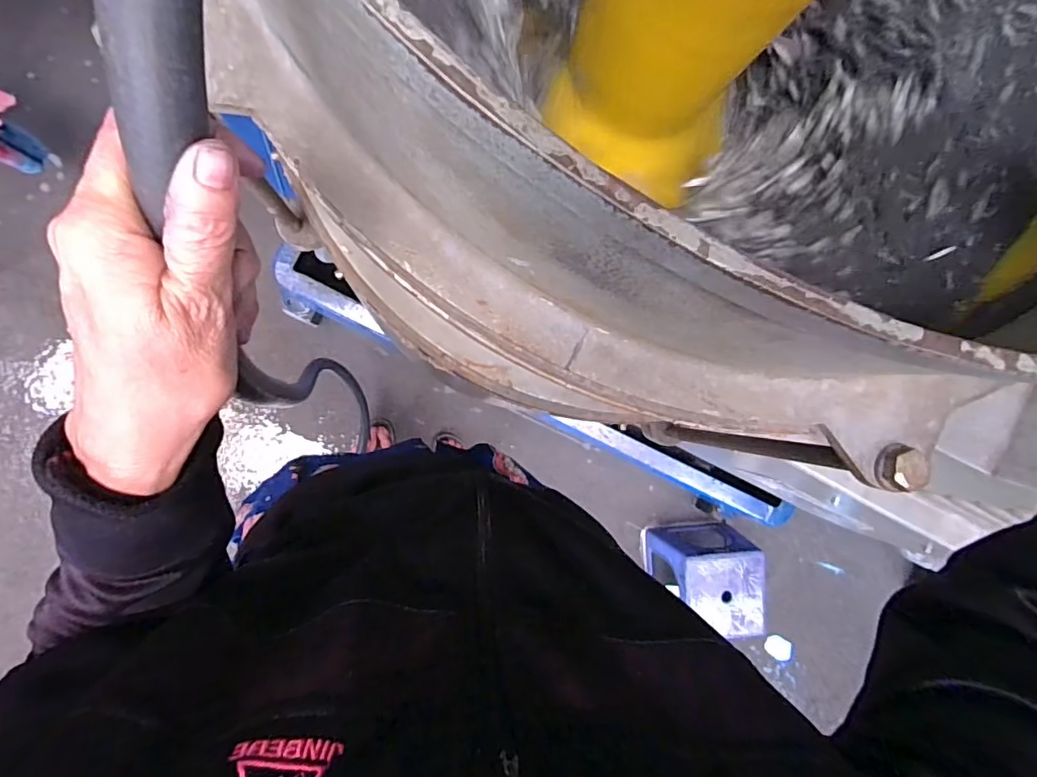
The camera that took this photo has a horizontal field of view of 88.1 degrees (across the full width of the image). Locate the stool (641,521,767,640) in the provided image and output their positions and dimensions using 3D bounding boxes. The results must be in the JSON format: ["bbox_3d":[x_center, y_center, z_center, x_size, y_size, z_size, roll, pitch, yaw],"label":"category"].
[{"bbox_3d":[0.494,0.509,1.443,0.249,0.204,0.265,-6,91,-9],"label":"stool"}]

